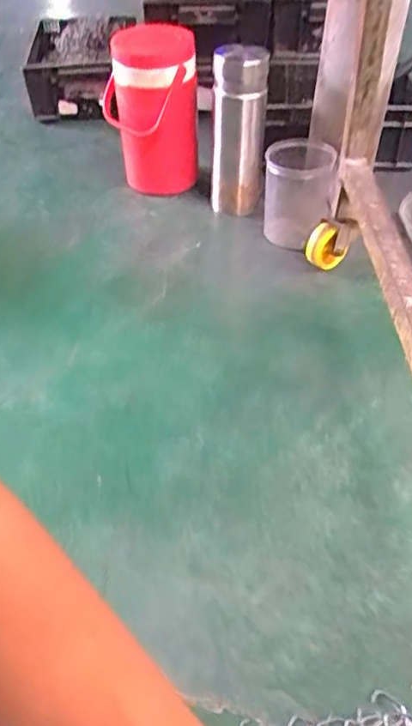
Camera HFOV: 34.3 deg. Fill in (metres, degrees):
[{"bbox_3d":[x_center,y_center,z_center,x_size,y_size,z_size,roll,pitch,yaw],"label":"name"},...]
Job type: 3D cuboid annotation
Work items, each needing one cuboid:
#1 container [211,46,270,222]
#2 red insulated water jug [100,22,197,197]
[{"bbox_3d":[0.050,-0.357,1.038,0.085,0.259,0.092,-1,43,1],"label":"container"},{"bbox_3d":[-0.084,-0.409,1.100,0.132,0.253,0.132,-1,43,1],"label":"red insulated water jug"}]

